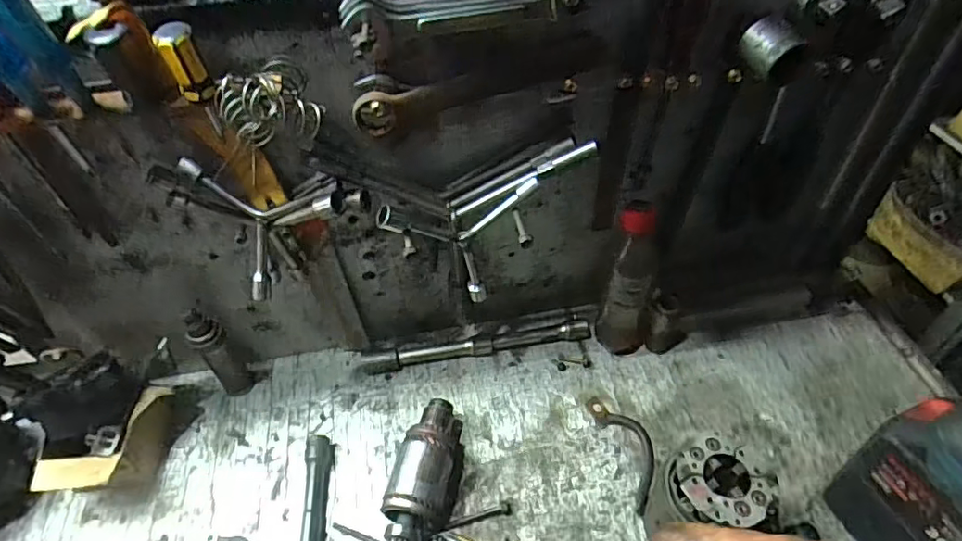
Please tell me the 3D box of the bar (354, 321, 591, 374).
[{"bbox_3d":[-0.009,0.086,0.624,0.262,0.021,0.022,-7,47,-3],"label":"bar"}]

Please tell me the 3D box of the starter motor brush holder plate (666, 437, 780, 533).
[{"bbox_3d":[0.178,0.161,0.416,0.069,0.026,0.059,5,47,8],"label":"starter motor brush holder plate"}]

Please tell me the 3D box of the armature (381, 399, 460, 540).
[{"bbox_3d":[-0.054,0.188,0.508,0.053,0.053,0.146,6,48,9],"label":"armature"}]

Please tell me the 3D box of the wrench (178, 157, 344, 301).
[{"bbox_3d":[-0.156,-0.044,0.426,0.106,0.120,0.019,-17,21,18],"label":"wrench"}]

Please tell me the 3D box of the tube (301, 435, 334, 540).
[{"bbox_3d":[-0.153,0.217,0.516,0.022,0.018,0.130,-7,47,-3],"label":"tube"}]

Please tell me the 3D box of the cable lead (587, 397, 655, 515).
[{"bbox_3d":[0.127,0.162,0.497,0.030,0.084,0.083,-28,52,-21],"label":"cable lead"}]

